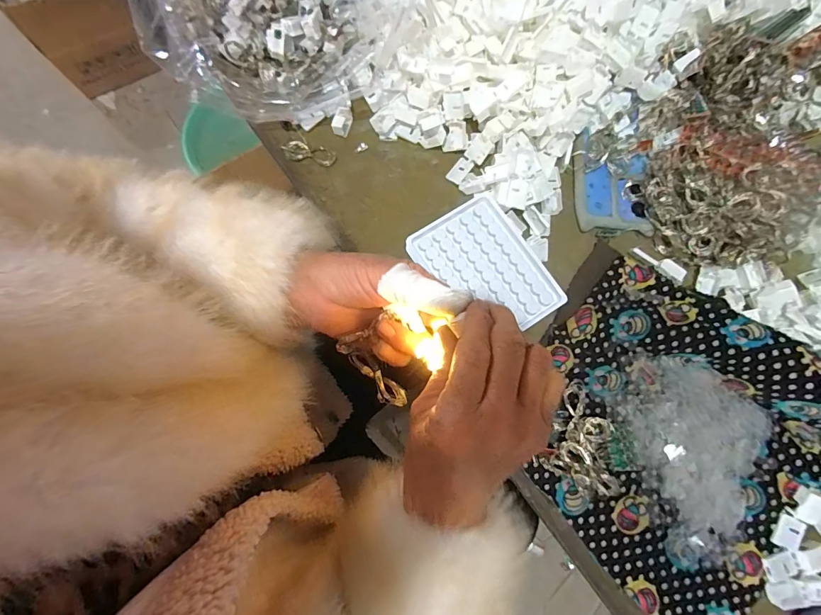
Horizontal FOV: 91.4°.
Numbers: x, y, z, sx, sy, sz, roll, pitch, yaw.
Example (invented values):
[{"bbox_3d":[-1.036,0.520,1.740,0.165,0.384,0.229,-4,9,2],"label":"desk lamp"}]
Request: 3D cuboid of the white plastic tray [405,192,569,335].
[{"bbox_3d":[0.072,-0.036,0.376,0.100,0.008,0.129,-32,79,-9],"label":"white plastic tray"}]

